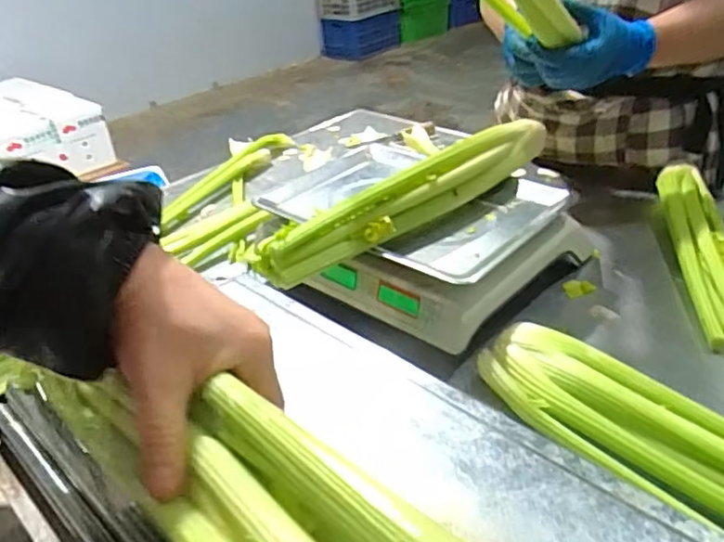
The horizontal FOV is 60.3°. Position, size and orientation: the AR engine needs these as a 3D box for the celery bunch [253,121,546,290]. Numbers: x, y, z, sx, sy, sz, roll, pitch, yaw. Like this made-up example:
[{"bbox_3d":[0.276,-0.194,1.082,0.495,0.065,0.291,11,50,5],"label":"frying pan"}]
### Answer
[{"bbox_3d":[0.065,-0.085,0.707,0.408,0.060,0.055,-28,38,-31],"label":"celery bunch"}]

